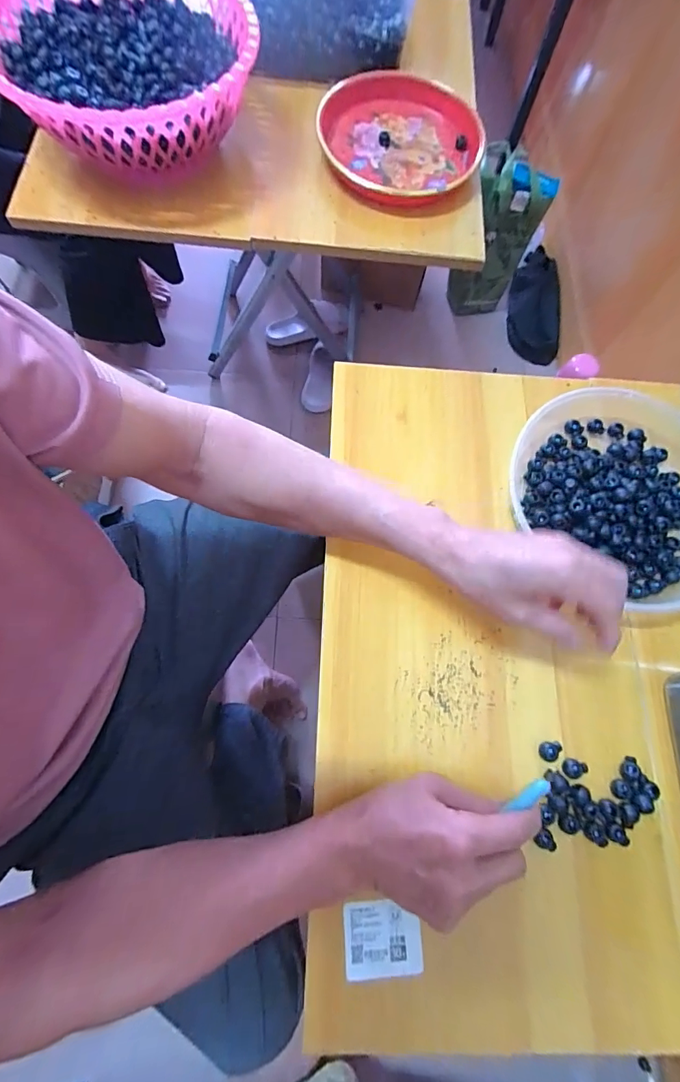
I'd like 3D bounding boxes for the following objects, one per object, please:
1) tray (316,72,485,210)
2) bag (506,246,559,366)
[{"bbox_3d":[0.084,-0.544,0.567,0.215,0.038,0.215,1,73,-2],"label":"tray"},{"bbox_3d":[0.564,-0.678,1.194,0.180,0.126,0.263,23,73,4],"label":"bag"}]

